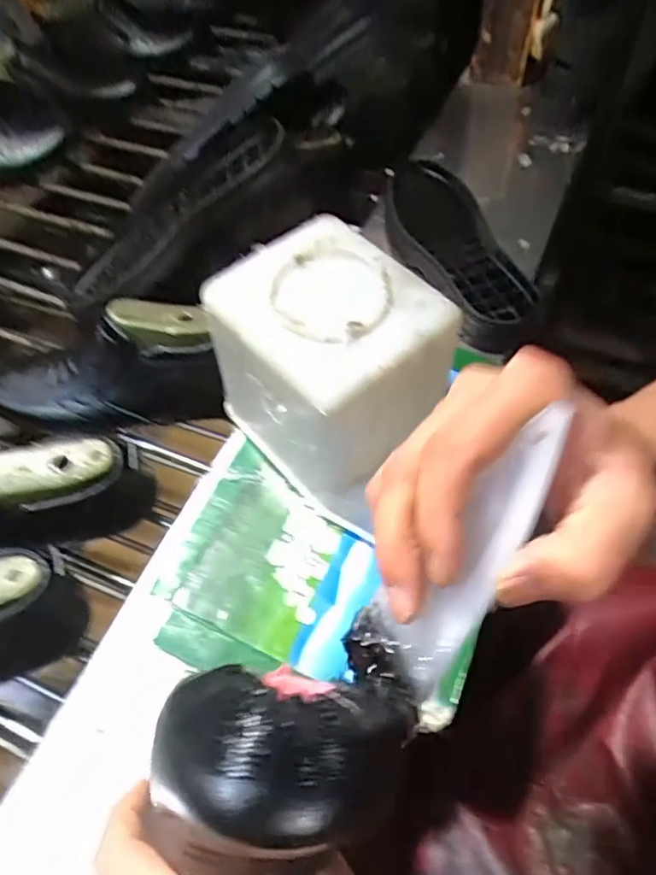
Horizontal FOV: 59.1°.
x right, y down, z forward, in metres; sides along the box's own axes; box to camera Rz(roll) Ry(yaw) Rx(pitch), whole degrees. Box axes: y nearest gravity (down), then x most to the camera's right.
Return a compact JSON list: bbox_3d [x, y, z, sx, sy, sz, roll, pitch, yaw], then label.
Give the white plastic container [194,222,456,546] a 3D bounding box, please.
[{"bbox_3d":[0.008,-0.047,0.454,0.130,0.166,0.164,-36,61,-18],"label":"white plastic container"}]

